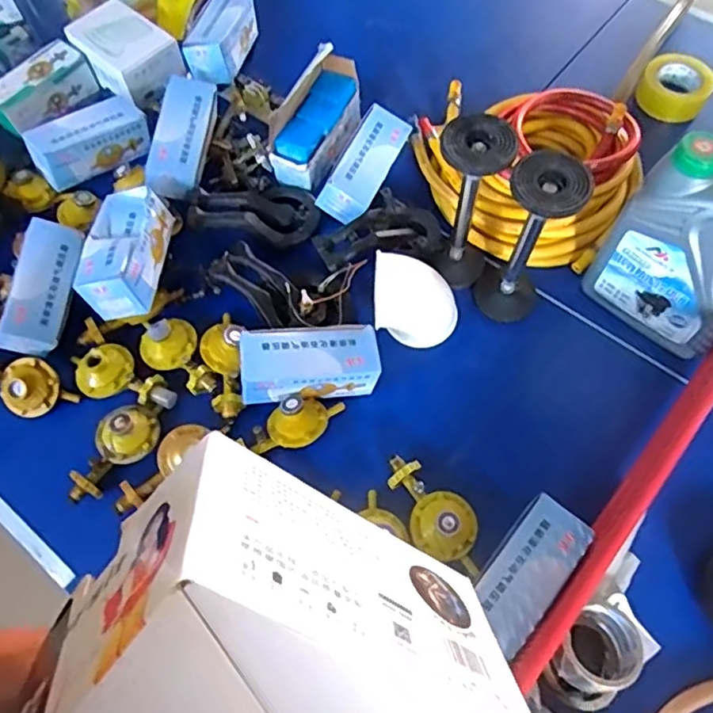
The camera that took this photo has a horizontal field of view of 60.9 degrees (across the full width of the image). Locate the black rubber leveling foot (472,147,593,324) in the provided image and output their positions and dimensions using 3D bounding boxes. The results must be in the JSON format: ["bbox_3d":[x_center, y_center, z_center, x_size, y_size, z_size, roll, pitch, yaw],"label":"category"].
[{"bbox_3d":[0.224,-0.141,0.826,0.100,0.277,0.101,21,66,12],"label":"black rubber leveling foot"}]

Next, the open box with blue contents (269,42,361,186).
[{"bbox_3d":[-0.066,-0.400,1.026,0.088,0.125,0.217,22,68,10],"label":"open box with blue contents"}]

